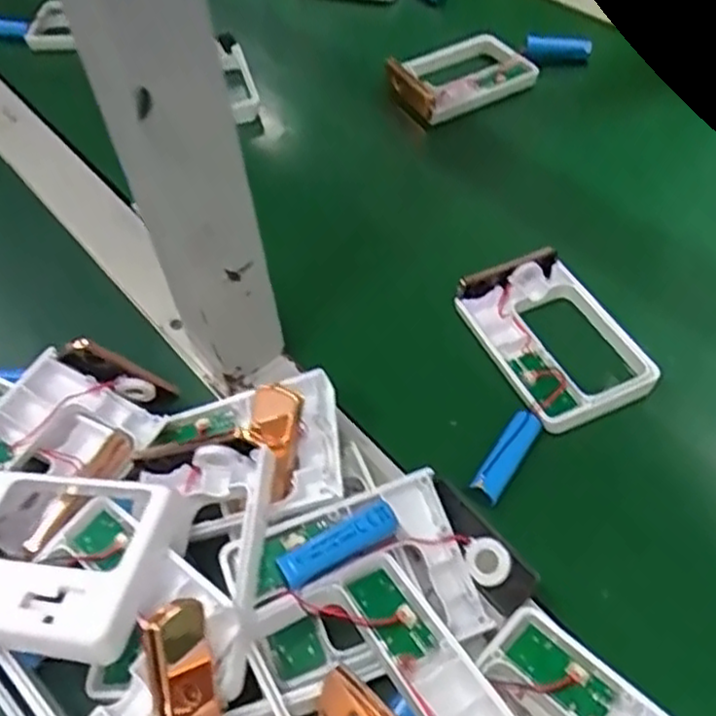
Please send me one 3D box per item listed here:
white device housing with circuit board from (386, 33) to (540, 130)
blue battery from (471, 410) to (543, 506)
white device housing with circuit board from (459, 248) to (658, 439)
[{"bbox_3d":[0.074,-0.214,0.547,0.099,0.023,0.069,-24,53,-13],"label":"white device housing with circuit board"},{"bbox_3d":[0.071,0.046,0.347,0.014,0.012,0.048,27,59,25],"label":"blue battery"},{"bbox_3d":[0.103,-0.012,0.385,0.073,0.021,0.098,-23,53,-12],"label":"white device housing with circuit board"}]

